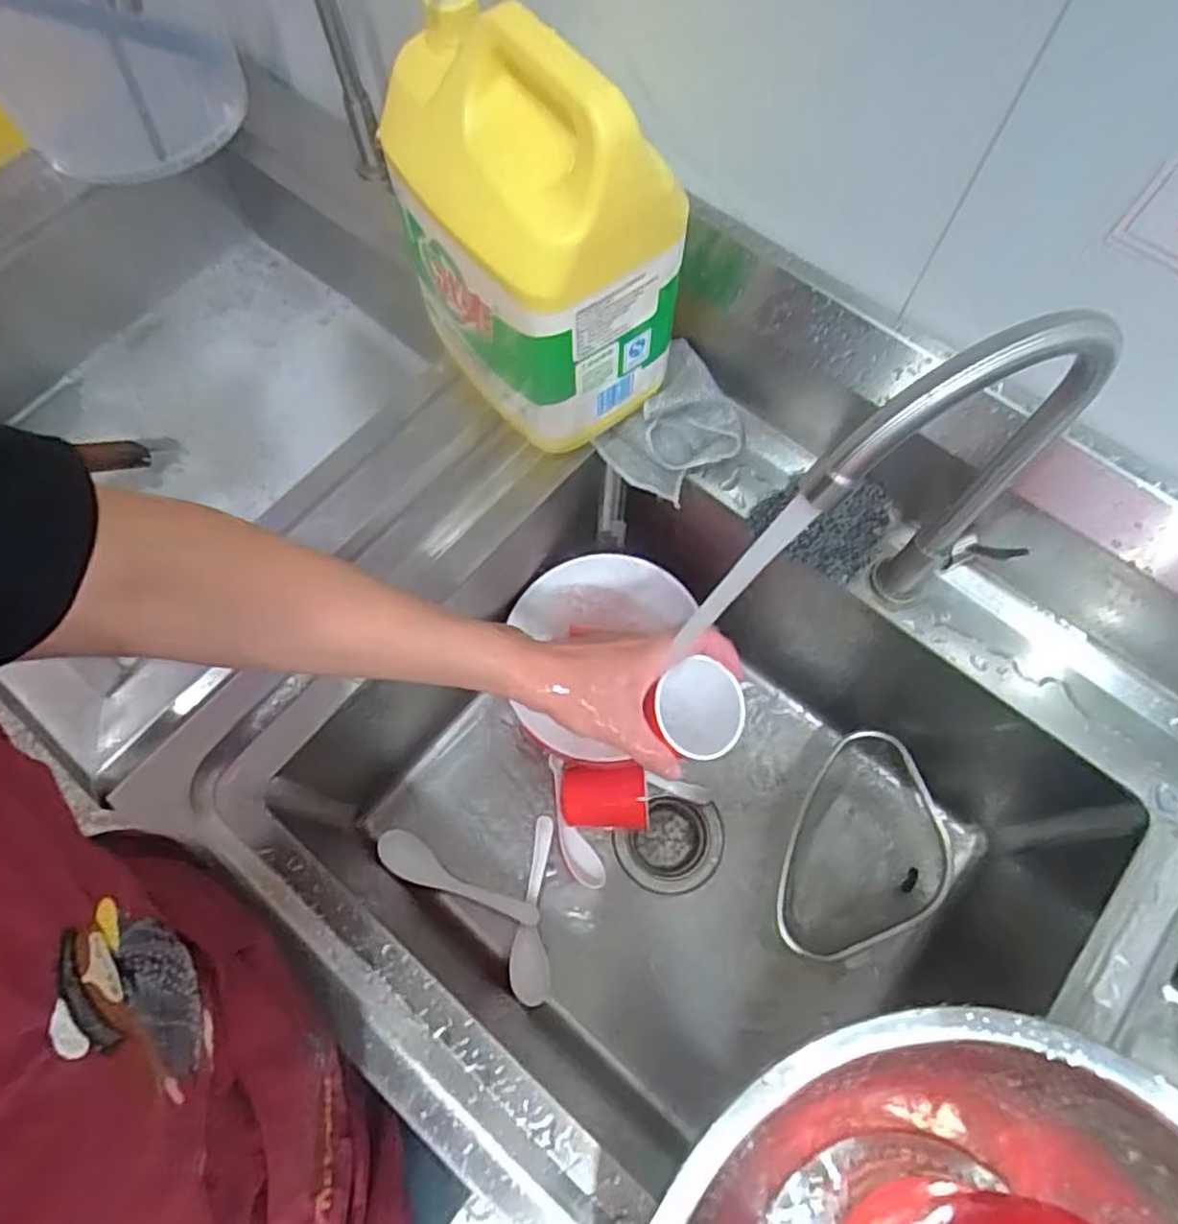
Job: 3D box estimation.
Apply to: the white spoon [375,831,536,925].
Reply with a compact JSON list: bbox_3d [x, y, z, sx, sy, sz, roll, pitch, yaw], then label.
[{"bbox_3d":[-0.126,0.258,0.714,0.165,0.029,0.039,22,70,8],"label":"white spoon"}]

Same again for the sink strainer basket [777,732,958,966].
[{"bbox_3d":[0.263,0.234,0.716,0.140,0.081,0.216,30,72,11],"label":"sink strainer basket"}]

